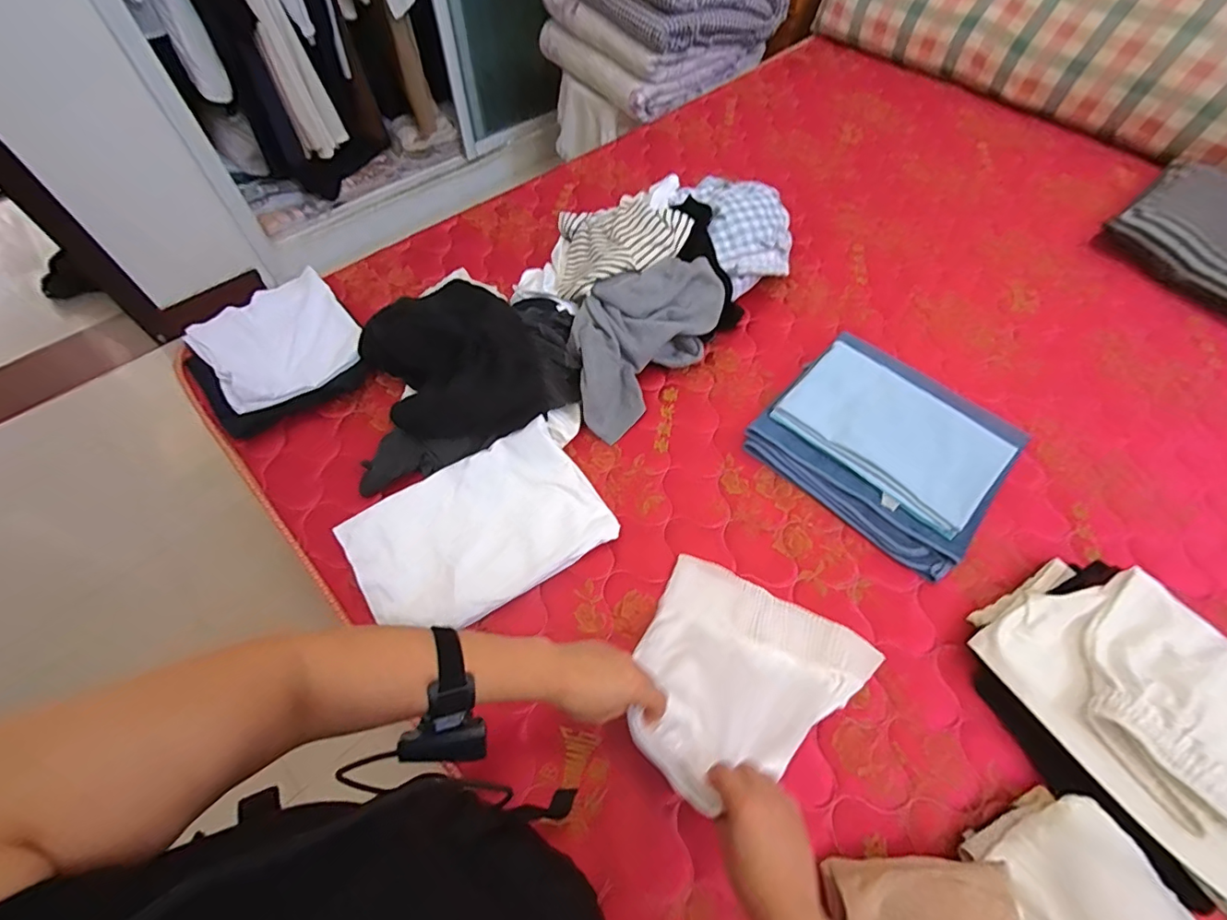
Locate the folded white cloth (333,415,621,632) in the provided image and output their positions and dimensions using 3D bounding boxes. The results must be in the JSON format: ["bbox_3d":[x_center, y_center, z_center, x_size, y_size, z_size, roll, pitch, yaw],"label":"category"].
[{"bbox_3d":[-0.192,0.097,0.745,0.329,0.040,0.231,-29,65,-18],"label":"folded white cloth"}]

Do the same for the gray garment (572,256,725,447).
[{"bbox_3d":[0.046,-0.218,0.911,0.186,0.112,0.357,38,65,18],"label":"gray garment"}]

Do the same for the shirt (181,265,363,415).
[{"bbox_3d":[-0.573,-0.216,0.883,0.232,0.042,0.251,-38,68,-22],"label":"shirt"}]

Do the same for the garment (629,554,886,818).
[{"bbox_3d":[0.164,0.258,0.596,0.268,0.134,0.273,24,61,12],"label":"garment"}]

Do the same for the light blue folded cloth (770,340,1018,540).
[{"bbox_3d":[0.438,-0.046,0.817,0.197,0.038,0.314,-39,68,-22],"label":"light blue folded cloth"}]

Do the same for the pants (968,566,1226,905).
[{"bbox_3d":[0.620,0.274,0.574,0.223,0.053,0.306,-32,53,-2],"label":"pants"}]

